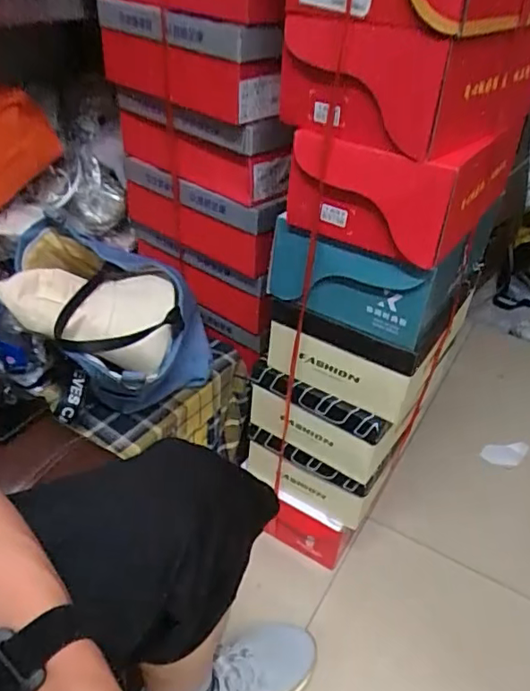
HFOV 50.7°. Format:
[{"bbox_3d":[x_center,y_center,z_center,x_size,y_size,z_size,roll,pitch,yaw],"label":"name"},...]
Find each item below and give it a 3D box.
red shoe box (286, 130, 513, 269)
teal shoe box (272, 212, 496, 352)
[{"bbox_3d":[0.166,-0.209,0.679,0.194,0.117,0.243,25,42,25],"label":"red shoe box"},{"bbox_3d":[0.176,-0.126,0.782,0.223,0.162,0.286,25,42,25],"label":"teal shoe box"}]

